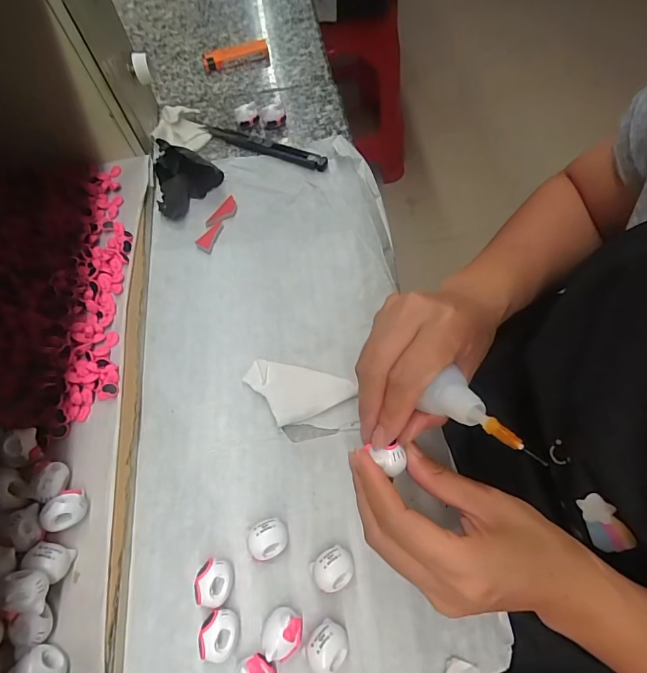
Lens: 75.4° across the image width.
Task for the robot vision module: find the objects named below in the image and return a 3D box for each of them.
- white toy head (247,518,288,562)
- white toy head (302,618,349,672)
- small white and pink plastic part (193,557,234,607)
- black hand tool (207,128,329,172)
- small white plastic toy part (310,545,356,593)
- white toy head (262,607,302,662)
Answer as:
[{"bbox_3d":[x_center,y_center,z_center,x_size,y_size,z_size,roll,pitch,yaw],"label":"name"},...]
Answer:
[{"bbox_3d":[-0.035,0.128,0.266,0.025,0.018,0.022,-29,68,-13],"label":"white toy head"},{"bbox_3d":[0.002,0.178,0.240,0.021,0.020,0.025,29,68,13],"label":"white toy head"},{"bbox_3d":[-0.066,0.150,0.257,0.021,0.018,0.025,6,65,2],"label":"small white and pink plastic part"},{"bbox_3d":[-0.059,-0.195,0.426,0.137,0.009,0.017,24,67,11],"label":"black hand tool"},{"bbox_3d":[0.006,0.142,0.257,0.025,0.020,0.021,-22,67,-10],"label":"small white plastic toy part"},{"bbox_3d":[-0.024,0.173,0.244,0.022,0.019,0.024,0,65,0],"label":"white toy head"}]

